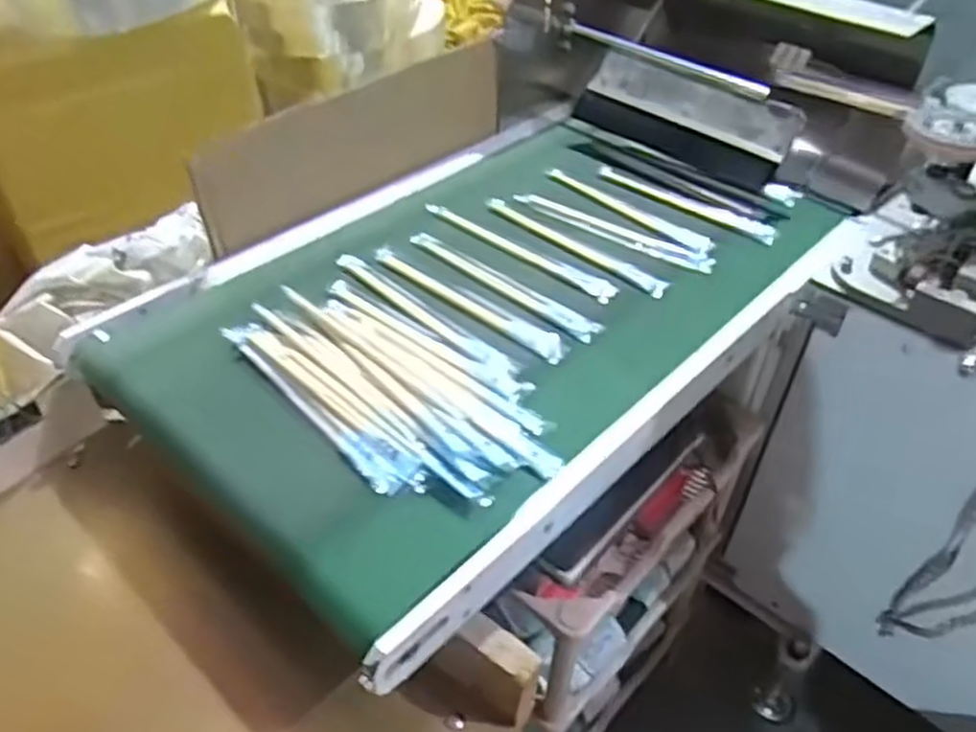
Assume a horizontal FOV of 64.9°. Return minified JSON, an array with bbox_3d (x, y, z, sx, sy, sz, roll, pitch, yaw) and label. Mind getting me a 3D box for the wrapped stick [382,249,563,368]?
[{"bbox_3d":[-0.020,-0.062,0.711,0.223,0.008,0.029,31,50,28],"label":"wrapped stick"}]

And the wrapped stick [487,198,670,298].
[{"bbox_3d":[0.086,-0.124,0.775,0.219,0.009,0.024,32,51,30],"label":"wrapped stick"}]

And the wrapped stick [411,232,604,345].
[{"bbox_3d":[0.011,-0.081,0.728,0.223,0.004,0.028,32,51,30],"label":"wrapped stick"}]

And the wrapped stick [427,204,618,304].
[{"bbox_3d":[0.031,-0.119,0.771,0.229,0.007,0.028,31,50,29],"label":"wrapped stick"}]

